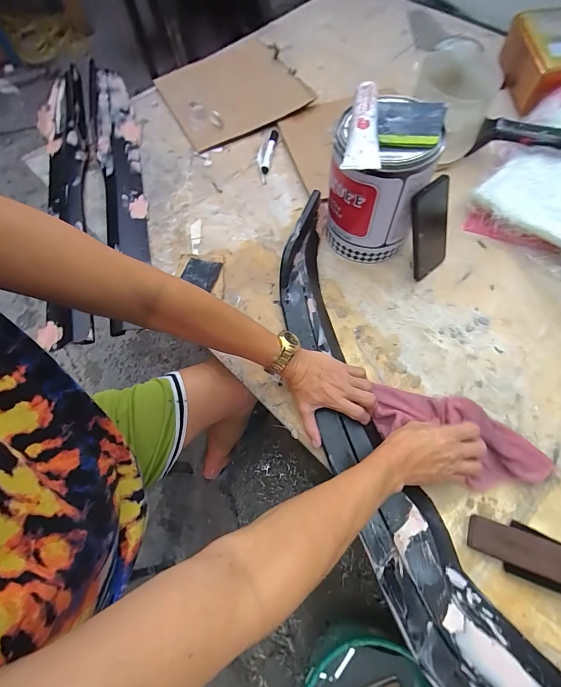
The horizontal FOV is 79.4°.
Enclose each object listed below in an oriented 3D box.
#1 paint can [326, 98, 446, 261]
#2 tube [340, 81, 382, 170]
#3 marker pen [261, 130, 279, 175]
[{"bbox_3d":[0.155,-0.259,0.586,0.140,0.218,0.148,-1,65,3],"label":"paint can"},{"bbox_3d":[0.118,-0.303,0.474,0.050,0.024,0.151,7,77,6],"label":"tube"},{"bbox_3d":[-0.024,-0.447,0.784,0.019,0.024,0.131,7,66,6],"label":"marker pen"}]

